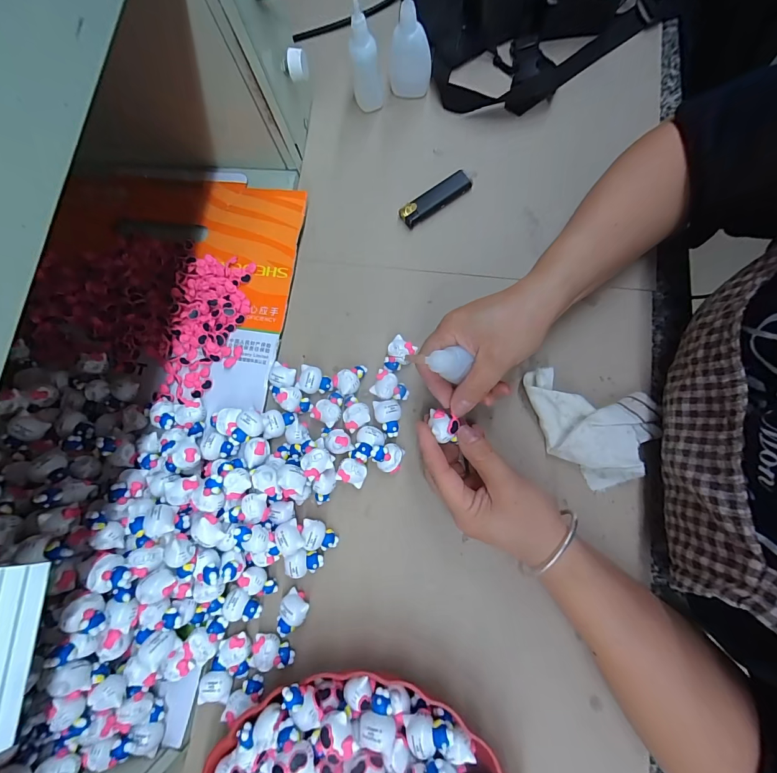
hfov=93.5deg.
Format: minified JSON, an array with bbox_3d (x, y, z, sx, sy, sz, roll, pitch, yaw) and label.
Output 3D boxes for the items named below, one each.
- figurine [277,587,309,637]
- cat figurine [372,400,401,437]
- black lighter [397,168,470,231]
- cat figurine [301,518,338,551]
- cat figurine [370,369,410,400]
[{"bbox_3d":[-0.083,0.195,0.310,0.022,0.016,0.037,25,82,10],"label":"figurine"},{"bbox_3d":[-0.001,0.030,0.338,0.024,0.019,0.032,-5,78,4],"label":"cat figurine"},{"bbox_3d":[0.049,-0.199,0.388,0.081,0.014,0.023,-34,77,-2],"label":"black lighter"},{"bbox_3d":[-0.060,0.131,0.320,0.030,0.020,0.024,10,79,7],"label":"cat figurine"},{"bbox_3d":[0.003,0.001,0.345,0.034,0.015,0.025,22,81,9],"label":"cat figurine"}]

